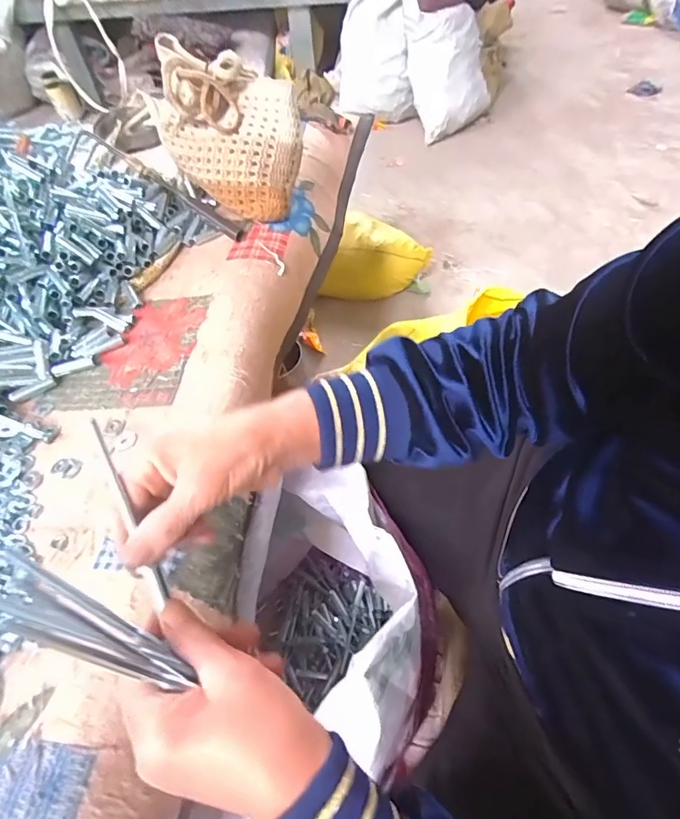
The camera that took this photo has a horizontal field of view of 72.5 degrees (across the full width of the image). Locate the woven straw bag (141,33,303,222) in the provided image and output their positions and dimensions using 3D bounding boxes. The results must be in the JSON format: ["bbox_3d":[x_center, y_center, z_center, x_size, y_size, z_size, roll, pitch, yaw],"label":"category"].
[{"bbox_3d":[-0.148,-0.364,0.612,0.178,0.160,0.114,29,59,25],"label":"woven straw bag"}]

